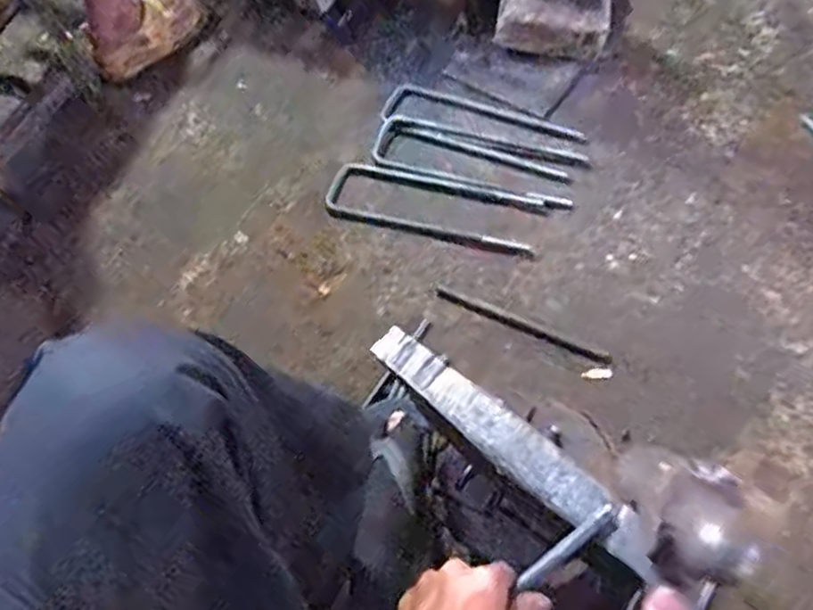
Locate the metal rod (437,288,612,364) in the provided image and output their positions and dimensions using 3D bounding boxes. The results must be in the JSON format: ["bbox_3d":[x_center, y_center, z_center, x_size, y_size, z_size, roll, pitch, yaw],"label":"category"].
[{"bbox_3d":[0.175,0.031,1.036,0.276,0.011,0.019,23,65,16],"label":"metal rod"}]

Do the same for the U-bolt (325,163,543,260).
[{"bbox_3d":[0.043,-0.165,1.157,0.363,0.017,0.128,14,62,12],"label":"U-bolt"}]

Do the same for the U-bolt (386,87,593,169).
[{"bbox_3d":[0.147,-0.329,1.239,0.378,0.011,0.091,18,63,14],"label":"U-bolt"}]

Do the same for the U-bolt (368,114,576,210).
[{"bbox_3d":[0.113,-0.241,1.192,0.360,0.012,0.104,22,64,16],"label":"U-bolt"}]

